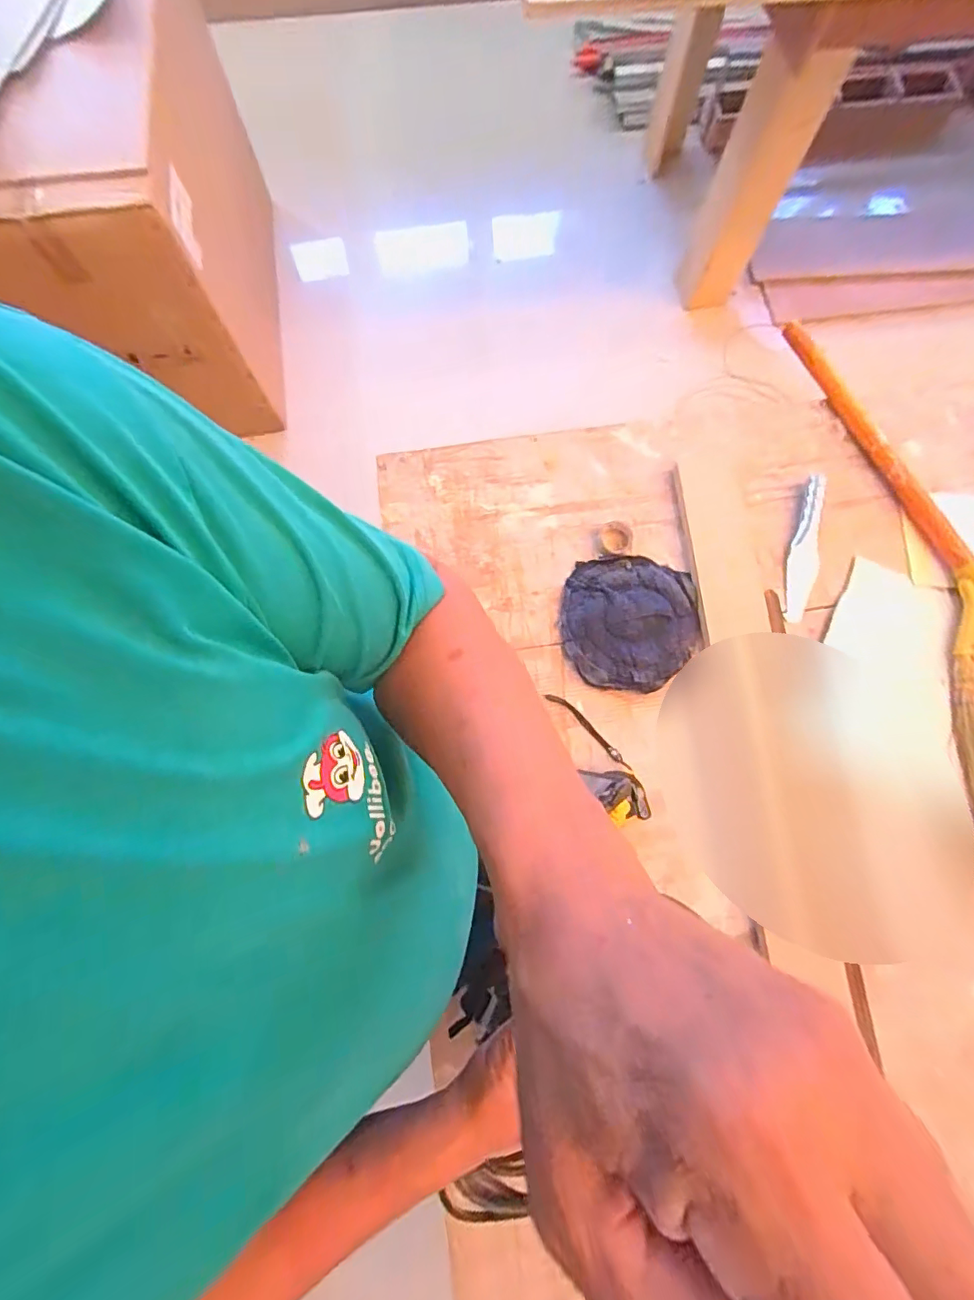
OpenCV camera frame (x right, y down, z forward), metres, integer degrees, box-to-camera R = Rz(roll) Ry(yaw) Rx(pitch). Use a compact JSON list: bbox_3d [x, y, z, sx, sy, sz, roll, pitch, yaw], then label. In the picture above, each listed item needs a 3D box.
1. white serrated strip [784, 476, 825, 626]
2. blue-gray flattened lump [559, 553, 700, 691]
[{"bbox_3d":[0.413,-0.128,0.643,0.040,0.016,0.191,19,81,-2],"label":"white serrated strip"},{"bbox_3d":[0.180,-0.034,0.620,0.169,0.018,0.166,0,76,0],"label":"blue-gray flattened lump"}]

